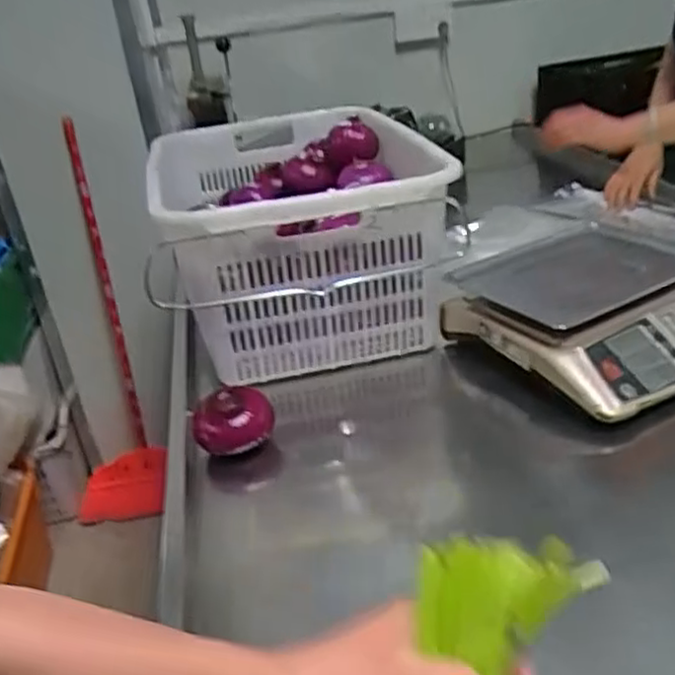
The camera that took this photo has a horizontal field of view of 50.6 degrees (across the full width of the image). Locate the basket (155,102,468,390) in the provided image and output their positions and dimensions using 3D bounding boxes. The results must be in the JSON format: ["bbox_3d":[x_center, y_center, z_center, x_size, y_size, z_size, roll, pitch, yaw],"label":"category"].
[{"bbox_3d":[-0.066,-0.181,1.224,0.429,0.289,0.599,-10,27,-6],"label":"basket"}]

